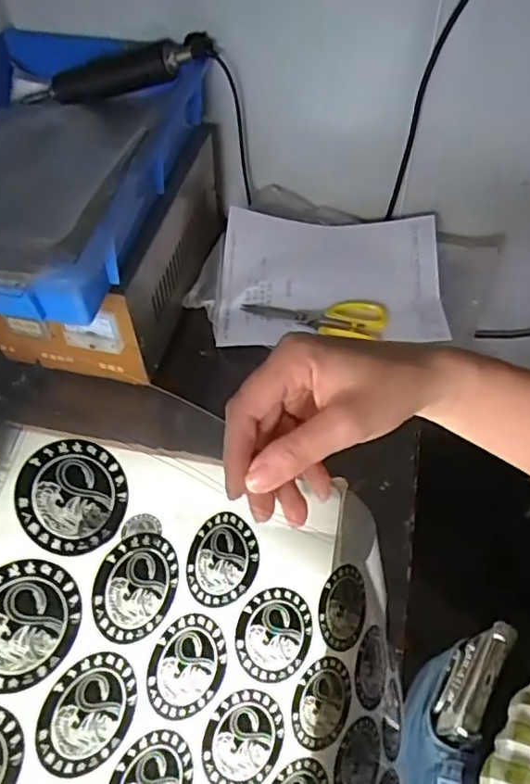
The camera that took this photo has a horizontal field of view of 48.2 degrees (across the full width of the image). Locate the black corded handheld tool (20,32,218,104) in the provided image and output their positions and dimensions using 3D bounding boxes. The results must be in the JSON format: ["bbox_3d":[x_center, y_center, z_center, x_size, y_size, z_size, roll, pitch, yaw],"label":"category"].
[{"bbox_3d":[-0.172,-0.368,0.683,0.235,0.045,0.034,-8,53,16],"label":"black corded handheld tool"}]

